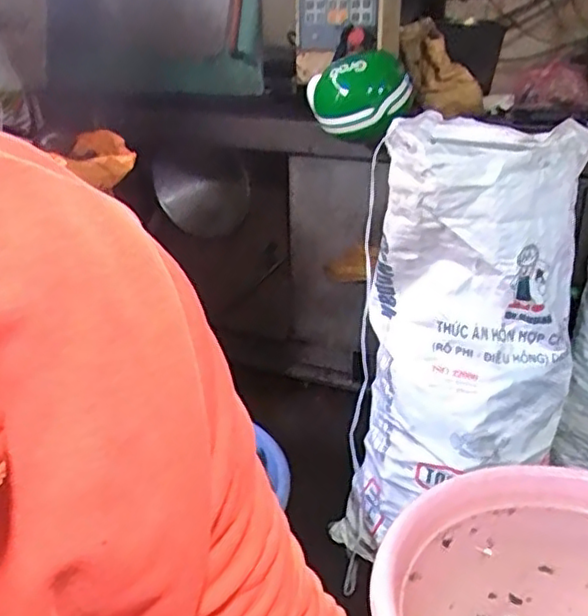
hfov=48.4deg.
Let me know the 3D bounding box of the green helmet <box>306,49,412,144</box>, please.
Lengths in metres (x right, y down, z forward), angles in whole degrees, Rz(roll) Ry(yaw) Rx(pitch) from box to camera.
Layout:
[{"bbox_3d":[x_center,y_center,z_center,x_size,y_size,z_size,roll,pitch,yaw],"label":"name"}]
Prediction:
[{"bbox_3d":[0.175,-0.568,1.748,0.282,0.213,0.179,1,24,3],"label":"green helmet"}]

